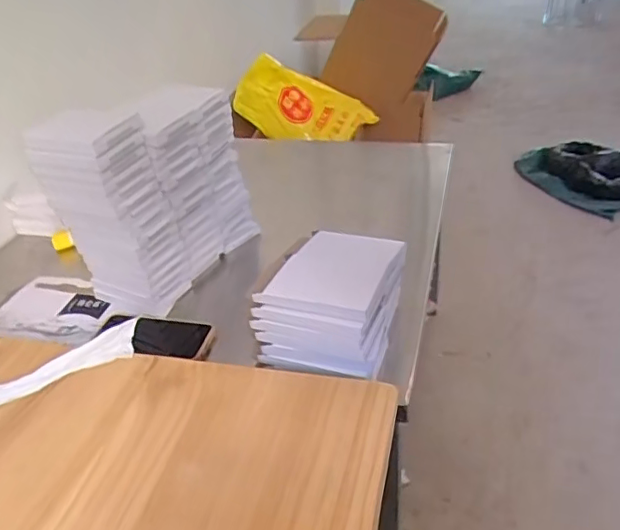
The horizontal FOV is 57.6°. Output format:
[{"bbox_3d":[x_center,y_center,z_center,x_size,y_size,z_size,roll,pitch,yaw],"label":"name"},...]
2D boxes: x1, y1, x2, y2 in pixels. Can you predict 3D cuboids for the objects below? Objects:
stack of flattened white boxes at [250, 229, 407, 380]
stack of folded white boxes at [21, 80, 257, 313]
[{"bbox_3d":[0.032,0.040,0.705,0.144,0.109,0.170,9,35,23],"label":"stack of flattened white boxes"},{"bbox_3d":[-0.229,-0.106,0.862,0.144,0.270,0.301,13,38,25],"label":"stack of folded white boxes"}]

